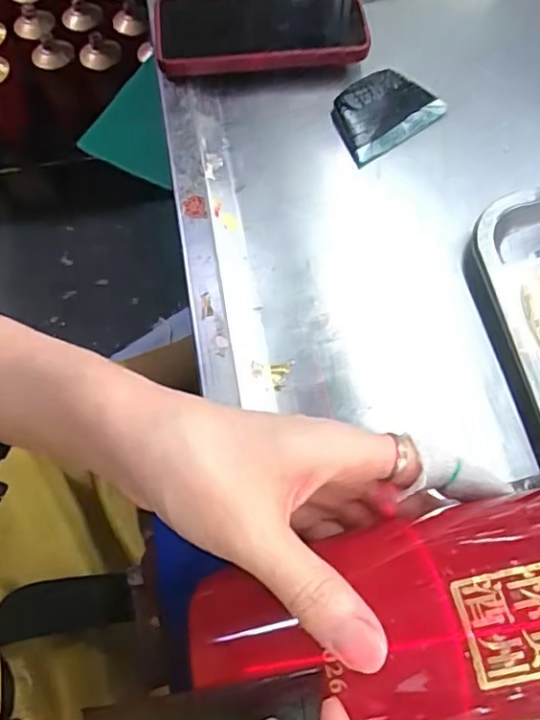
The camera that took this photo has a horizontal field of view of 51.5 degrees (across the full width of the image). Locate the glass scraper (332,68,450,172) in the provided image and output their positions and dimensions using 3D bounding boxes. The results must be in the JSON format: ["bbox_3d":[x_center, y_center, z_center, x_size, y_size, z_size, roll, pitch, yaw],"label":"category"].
[{"bbox_3d":[0.087,-0.195,0.438,0.089,0.010,0.059,-36,73,-14],"label":"glass scraper"}]

